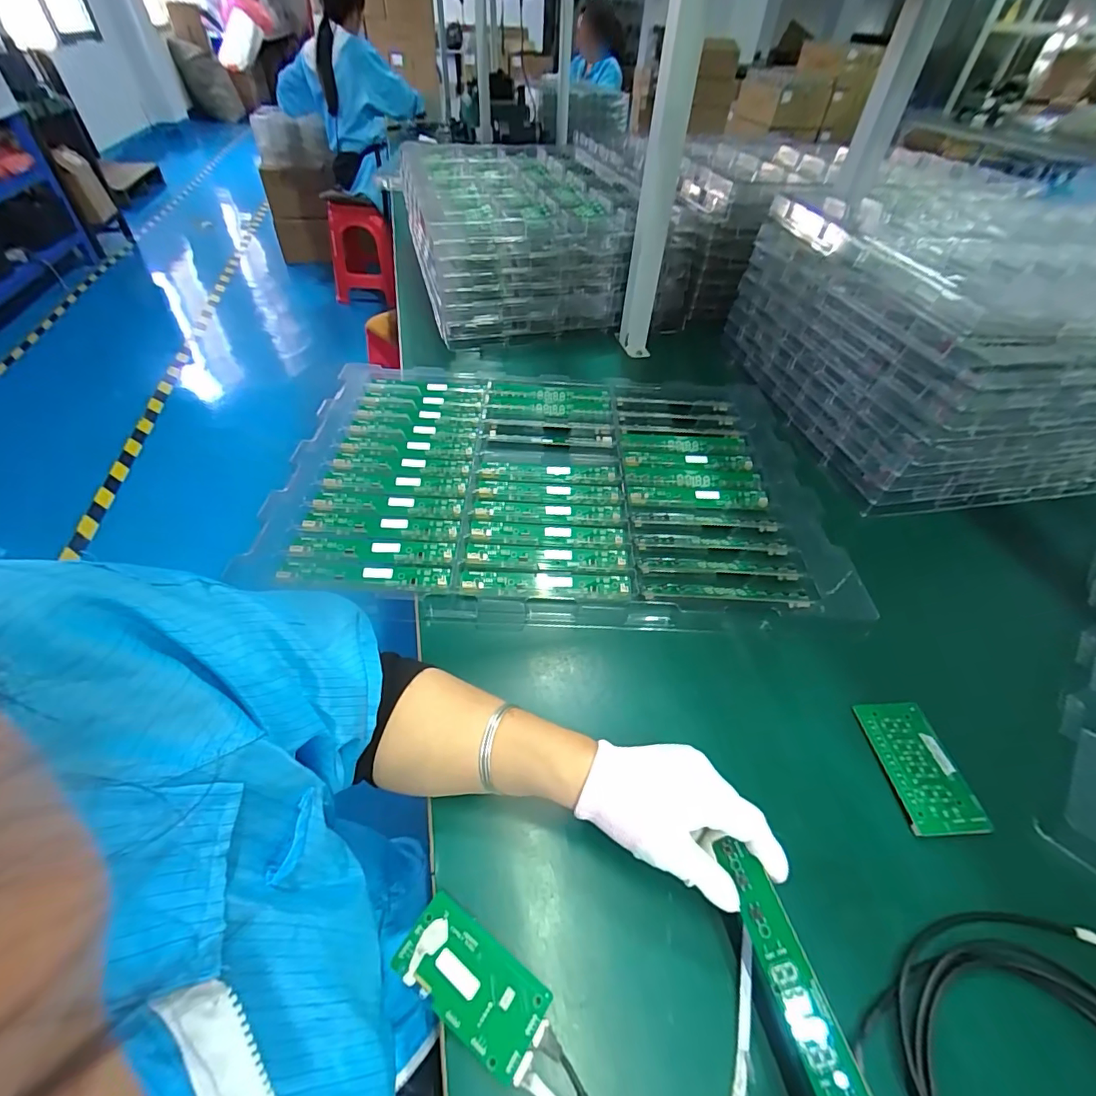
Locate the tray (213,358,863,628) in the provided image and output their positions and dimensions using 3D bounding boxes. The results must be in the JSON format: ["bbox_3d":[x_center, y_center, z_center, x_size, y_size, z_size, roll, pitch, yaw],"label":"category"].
[{"bbox_3d":[0.027,-0.098,0.641,0.676,0.032,0.457,2,48,-1],"label":"tray"}]

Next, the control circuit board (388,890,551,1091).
[{"bbox_3d":[-0.048,0.277,0.315,0.099,0.014,0.049,28,53,21],"label":"control circuit board"}]

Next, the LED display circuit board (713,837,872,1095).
[{"bbox_3d":[0.141,0.257,0.275,0.029,0.006,0.169,-34,43,15],"label":"LED display circuit board"}]

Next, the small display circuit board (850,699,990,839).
[{"bbox_3d":[0.315,0.183,0.420,0.058,0.009,0.106,-1,48,-4],"label":"small display circuit board"}]

